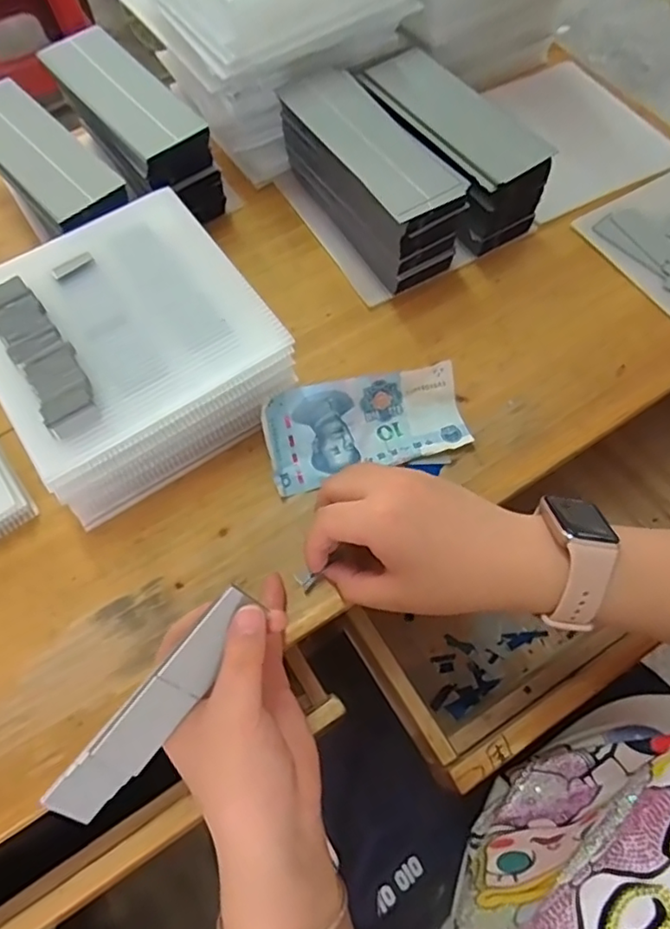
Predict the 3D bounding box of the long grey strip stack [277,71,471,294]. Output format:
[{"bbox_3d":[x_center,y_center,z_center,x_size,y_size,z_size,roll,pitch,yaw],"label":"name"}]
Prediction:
[{"bbox_3d":[0.025,-0.214,0.452,0.064,0.084,0.160,-31,69,-14],"label":"long grey strip stack"}]

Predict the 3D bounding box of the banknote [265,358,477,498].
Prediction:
[{"bbox_3d":[0.020,-0.027,0.396,0.132,0.020,0.064,-15,88,-12],"label":"banknote"}]

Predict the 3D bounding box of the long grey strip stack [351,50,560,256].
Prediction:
[{"bbox_3d":[0.086,-0.245,0.470,0.070,0.078,0.162,-32,70,-14],"label":"long grey strip stack"}]

